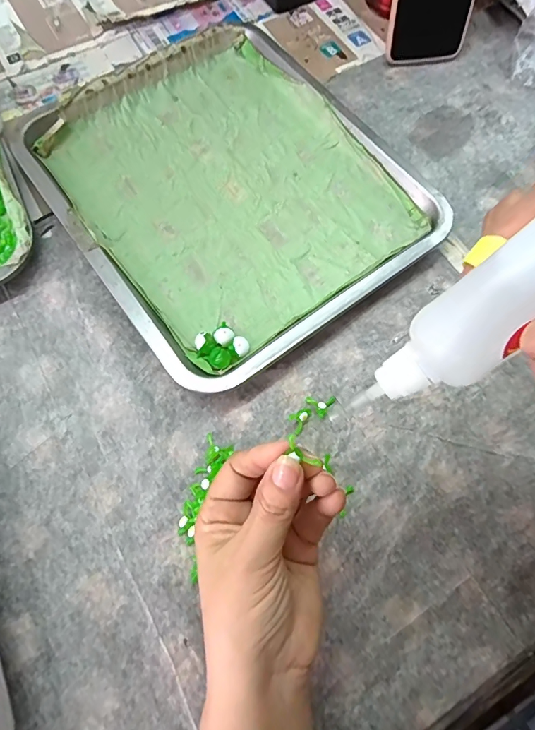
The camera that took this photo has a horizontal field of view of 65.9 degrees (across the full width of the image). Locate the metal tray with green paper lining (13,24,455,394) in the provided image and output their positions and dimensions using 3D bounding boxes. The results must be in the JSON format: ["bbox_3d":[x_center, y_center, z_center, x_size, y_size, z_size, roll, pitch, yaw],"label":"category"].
[{"bbox_3d":[-0.033,-0.152,0.348,0.256,0.023,0.298,-35,76,-12],"label":"metal tray with green paper lining"}]

